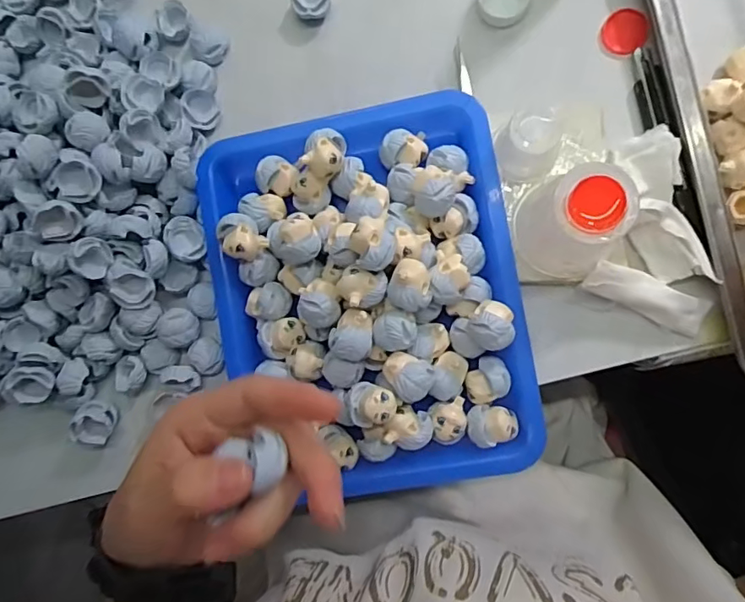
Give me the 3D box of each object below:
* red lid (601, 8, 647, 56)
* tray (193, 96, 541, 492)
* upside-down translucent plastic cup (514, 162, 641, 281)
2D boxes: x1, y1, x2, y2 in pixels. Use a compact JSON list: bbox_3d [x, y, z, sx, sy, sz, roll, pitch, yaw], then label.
[{"bbox_3d":[0.149,-0.159,0.309,0.024,0.004,0.026,0,89,7],"label":"red lid"},{"bbox_3d":[-0.005,0.000,0.298,0.171,0.050,0.220,-10,88,7],"label":"tray"},{"bbox_3d":[0.103,-0.041,0.275,0.048,0.065,0.048,0,89,7],"label":"upside-down translucent plastic cup"}]

